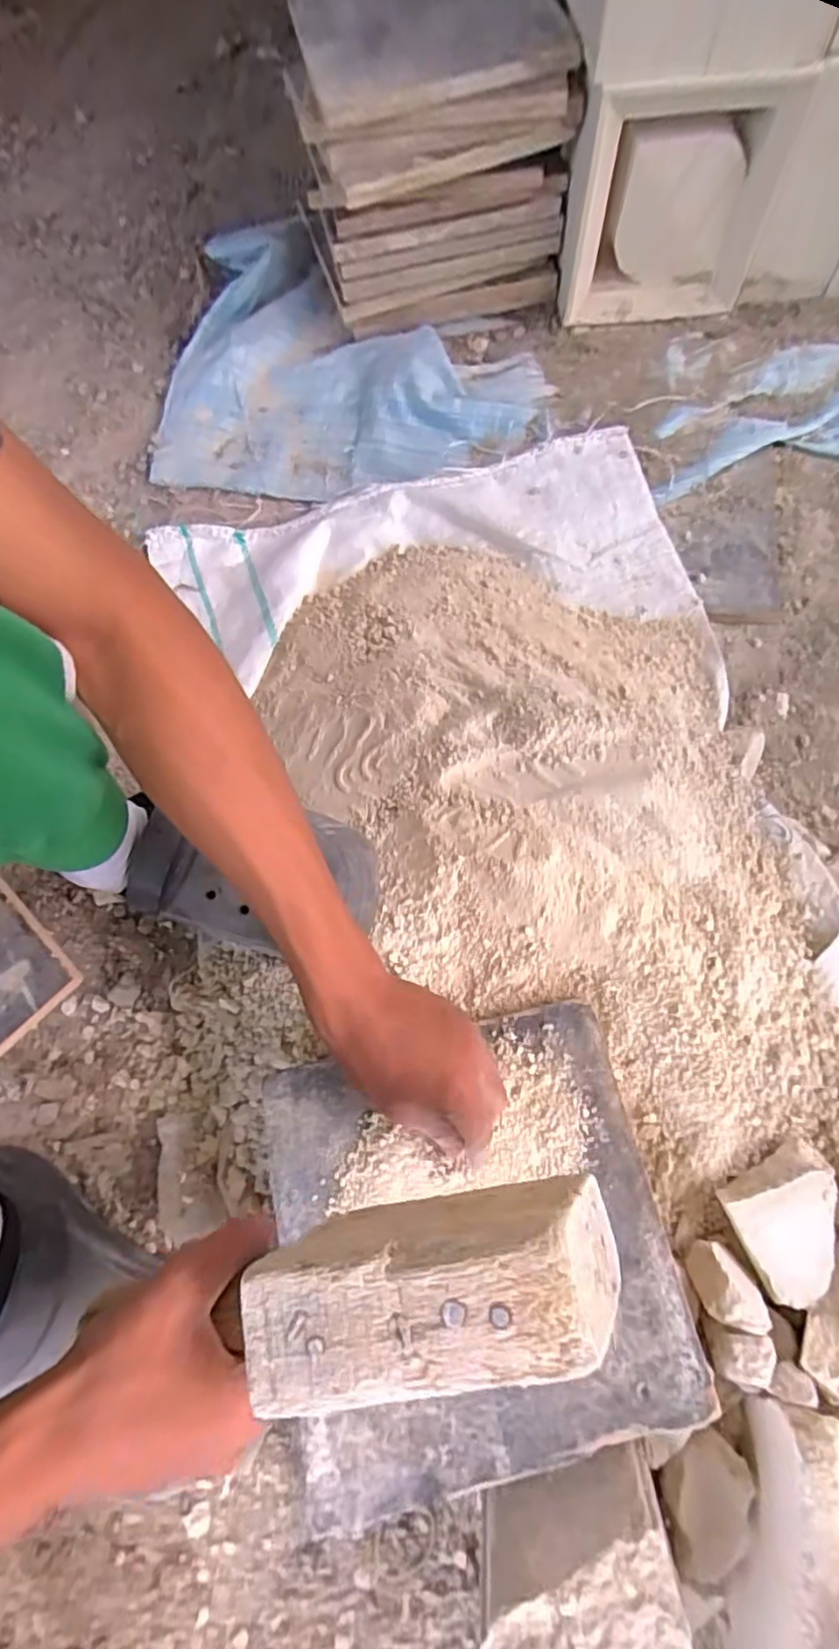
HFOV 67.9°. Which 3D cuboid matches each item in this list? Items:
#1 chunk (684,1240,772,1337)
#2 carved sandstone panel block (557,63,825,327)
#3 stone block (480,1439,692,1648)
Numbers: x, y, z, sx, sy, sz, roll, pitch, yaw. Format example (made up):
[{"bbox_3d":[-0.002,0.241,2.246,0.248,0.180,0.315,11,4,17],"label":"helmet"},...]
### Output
[{"bbox_3d":[0.200,0.304,0.410,0.035,0.035,0.049,-41,72,-10],"label":"chunk"},{"bbox_3d":[0.282,-0.714,0.704,0.205,0.196,0.126,-7,72,-2],"label":"carved sandstone panel block"},{"bbox_3d":[0.089,0.435,0.358,0.113,0.082,0.099,-15,71,2],"label":"stone block"}]

